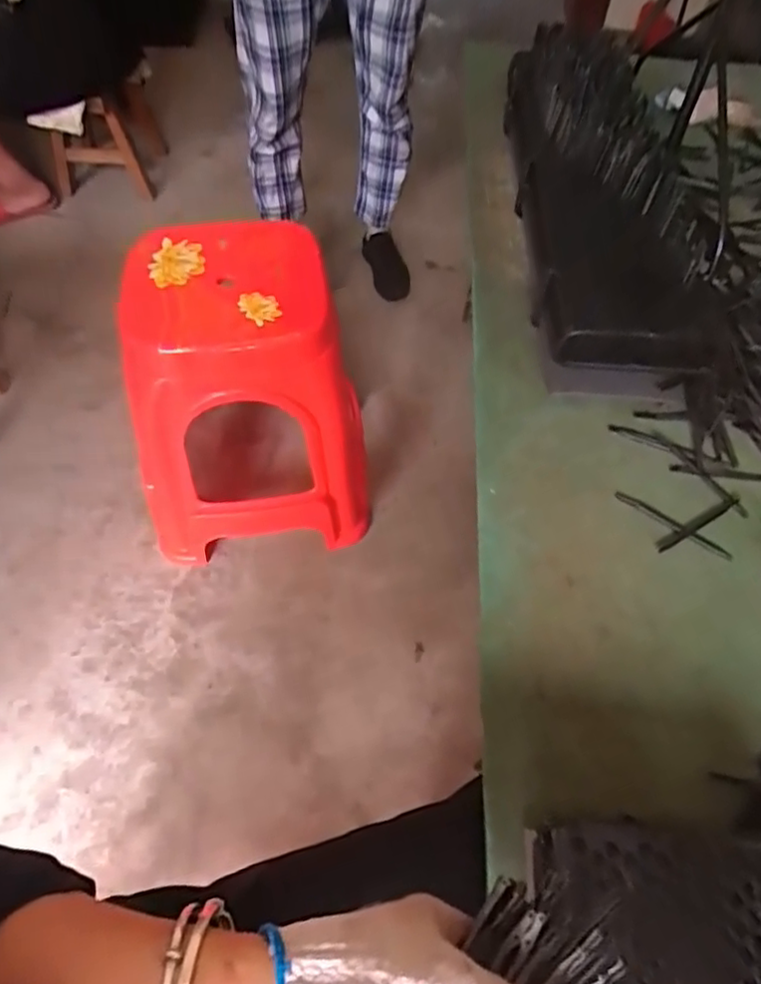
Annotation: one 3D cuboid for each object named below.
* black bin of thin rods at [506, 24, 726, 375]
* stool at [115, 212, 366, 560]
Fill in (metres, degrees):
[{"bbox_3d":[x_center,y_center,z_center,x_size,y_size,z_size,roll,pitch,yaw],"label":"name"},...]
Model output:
[{"bbox_3d":[0.241,-0.334,0.698,0.150,0.121,0.478,2,55,-3],"label":"black bin of thin rods"},{"bbox_3d":[-0.228,-0.150,1.090,0.376,0.454,0.327,-7,56,-9],"label":"stool"}]

